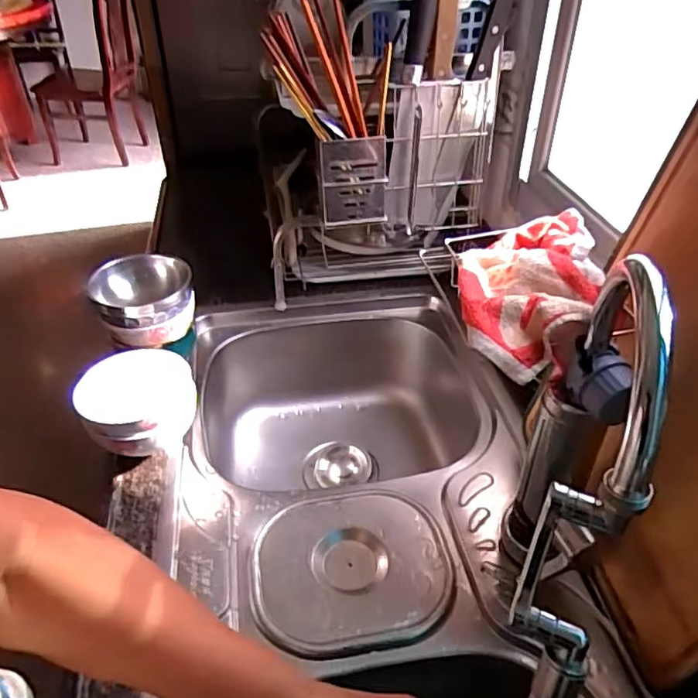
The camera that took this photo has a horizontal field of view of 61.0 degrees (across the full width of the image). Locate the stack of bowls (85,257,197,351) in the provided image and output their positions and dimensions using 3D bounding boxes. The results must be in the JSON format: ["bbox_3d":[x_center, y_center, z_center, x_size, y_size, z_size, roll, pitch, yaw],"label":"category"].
[{"bbox_3d":[-0.256,-0.061,0.748,0.116,0.070,0.116,-13,40,-14],"label":"stack of bowls"}]

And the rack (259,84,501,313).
[{"bbox_3d":[0.038,-0.213,0.830,0.292,0.307,0.201,-1,39,0],"label":"rack"}]

